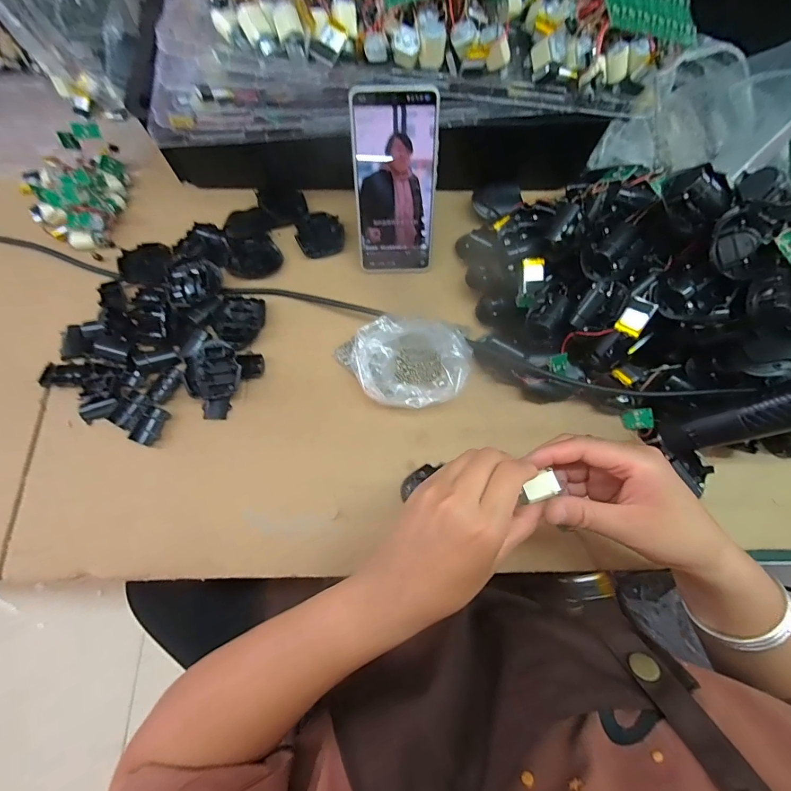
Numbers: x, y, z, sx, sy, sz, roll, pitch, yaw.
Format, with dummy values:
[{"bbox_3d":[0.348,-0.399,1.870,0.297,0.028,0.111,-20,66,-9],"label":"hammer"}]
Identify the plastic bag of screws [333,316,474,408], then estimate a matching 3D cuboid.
[{"bbox_3d":[0.006,-0.034,0.392,0.129,0.047,0.082,16,73,4],"label":"plastic bag of screws"}]

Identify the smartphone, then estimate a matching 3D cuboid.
[{"bbox_3d":[0.001,-0.202,0.395,0.078,0.166,0.005,-2,42,-1],"label":"smartphone"}]

